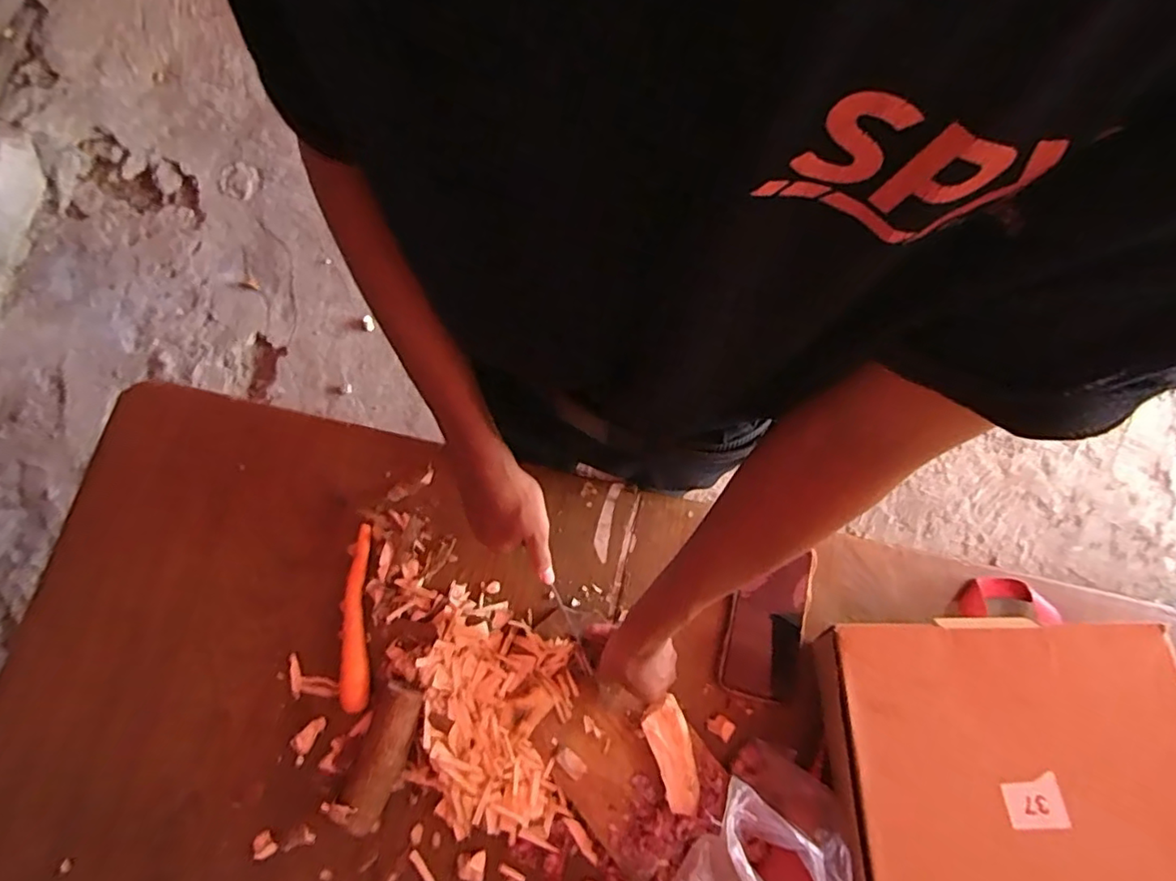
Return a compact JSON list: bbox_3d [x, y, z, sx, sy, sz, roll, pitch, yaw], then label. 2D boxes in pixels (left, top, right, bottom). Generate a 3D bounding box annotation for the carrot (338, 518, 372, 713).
[{"bbox_3d":[-0.238,0.181,0.602,0.023,0.027,0.180,-5,77,1],"label":"carrot"}]

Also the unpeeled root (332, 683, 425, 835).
[{"bbox_3d":[-0.204,0.307,0.572,0.050,0.049,0.131,22,79,6],"label":"unpeeled root"}]

